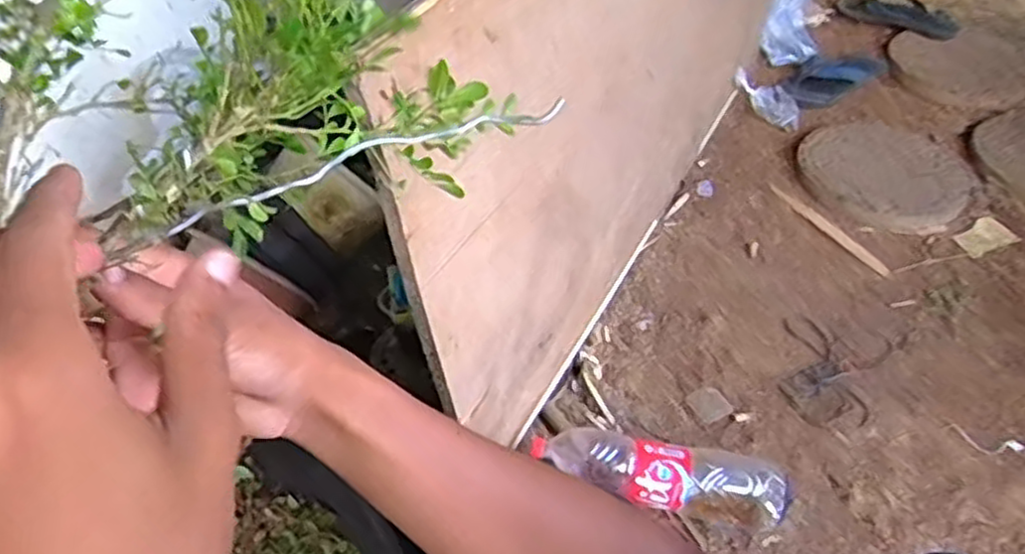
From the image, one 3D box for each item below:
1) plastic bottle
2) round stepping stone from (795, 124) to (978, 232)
[{"bbox_3d":[0.185,0.248,0.927,0.316,0.073,0.080,10,46,6],"label":"plastic bottle"},{"bbox_3d":[0.660,-0.188,1.323,0.294,0.035,0.271,2,45,-2],"label":"round stepping stone"}]

